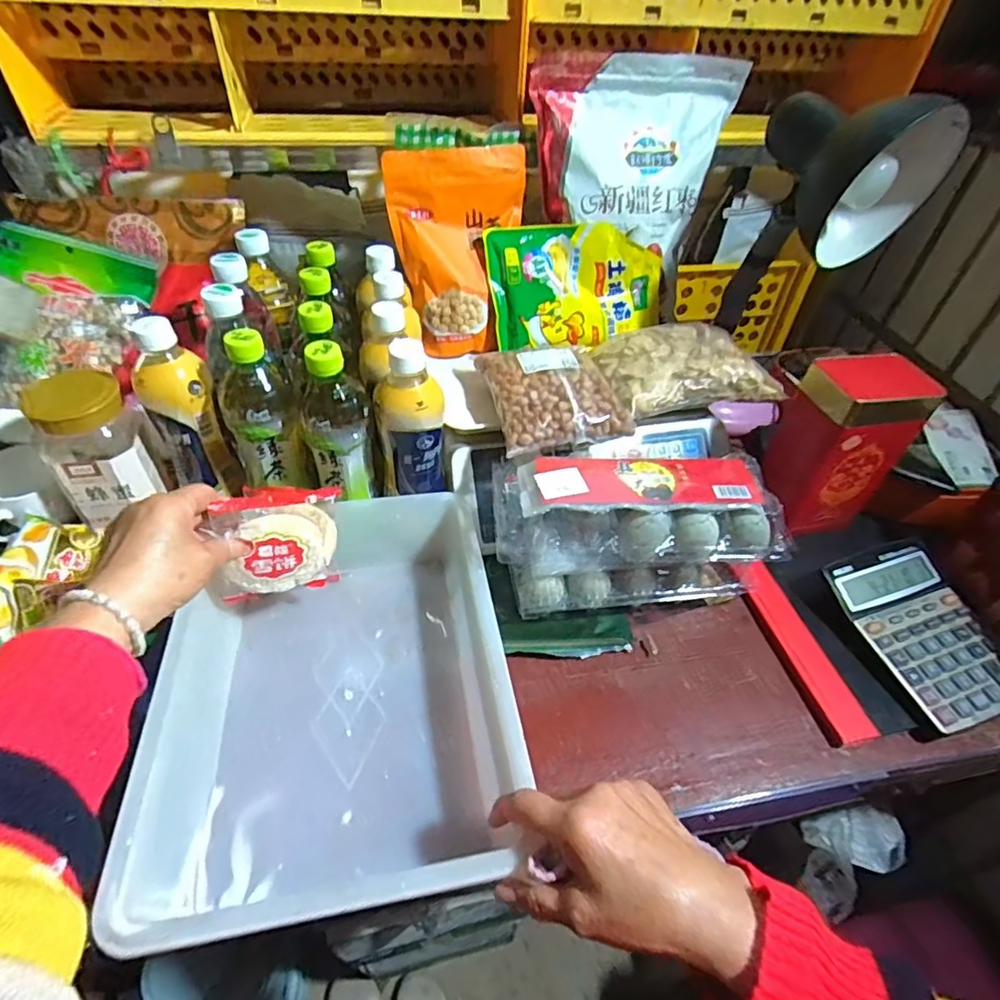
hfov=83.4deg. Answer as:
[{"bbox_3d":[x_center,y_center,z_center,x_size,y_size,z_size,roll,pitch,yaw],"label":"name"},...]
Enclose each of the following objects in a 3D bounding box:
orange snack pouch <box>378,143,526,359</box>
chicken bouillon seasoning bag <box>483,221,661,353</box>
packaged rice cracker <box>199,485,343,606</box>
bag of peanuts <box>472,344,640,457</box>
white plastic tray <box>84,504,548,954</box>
[{"bbox_3d":[-0.040,-0.277,0.641,0.154,0.209,0.065,-11,19,-10],"label":"orange snack pouch"},{"bbox_3d":[0.092,-0.256,0.662,0.206,0.136,0.040,-13,11,-11],"label":"chicken bouillon seasoning bag"},{"bbox_3d":[-0.183,0.039,0.458,0.106,0.105,0.020,-11,47,-17],"label":"packaged rice cracker"},{"bbox_3d":[0.057,-0.112,0.570,0.127,0.034,0.140,-5,46,-11],"label":"bag of peanuts"},{"bbox_3d":[-0.127,0.138,0.450,0.243,0.090,0.326,-5,46,-11],"label":"white plastic tray"}]

